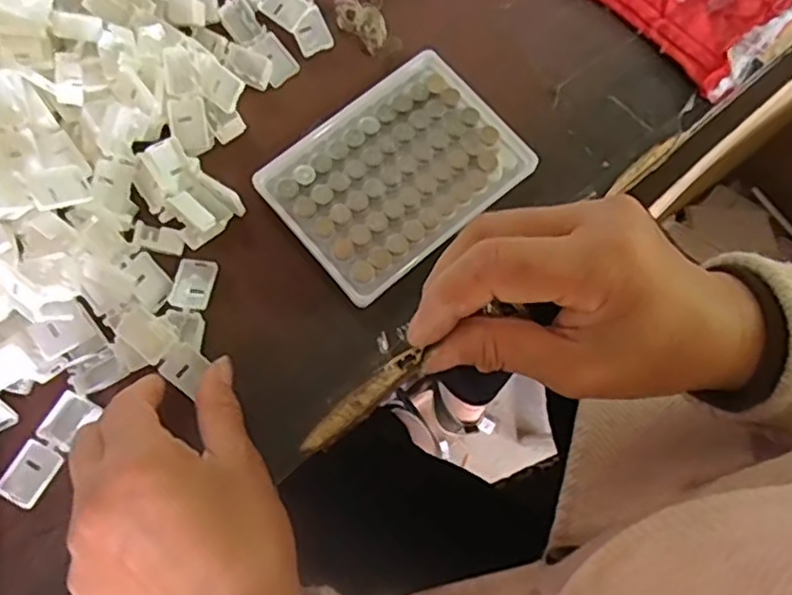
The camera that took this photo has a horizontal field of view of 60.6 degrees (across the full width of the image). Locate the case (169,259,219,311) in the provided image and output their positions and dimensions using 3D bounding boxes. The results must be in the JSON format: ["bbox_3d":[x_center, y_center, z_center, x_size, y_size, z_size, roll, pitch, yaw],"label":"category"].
[{"bbox_3d":[-0.106,-0.008,0.354,0.020,0.004,0.028,13,75,1],"label":"case"}]

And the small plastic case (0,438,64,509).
[{"bbox_3d":[-0.175,0.083,0.324,0.022,0.004,0.028,29,76,6],"label":"small plastic case"}]

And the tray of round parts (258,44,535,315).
[{"bbox_3d":[-0.002,-0.072,0.373,0.129,0.010,0.100,-40,80,-11],"label":"tray of round parts"}]

